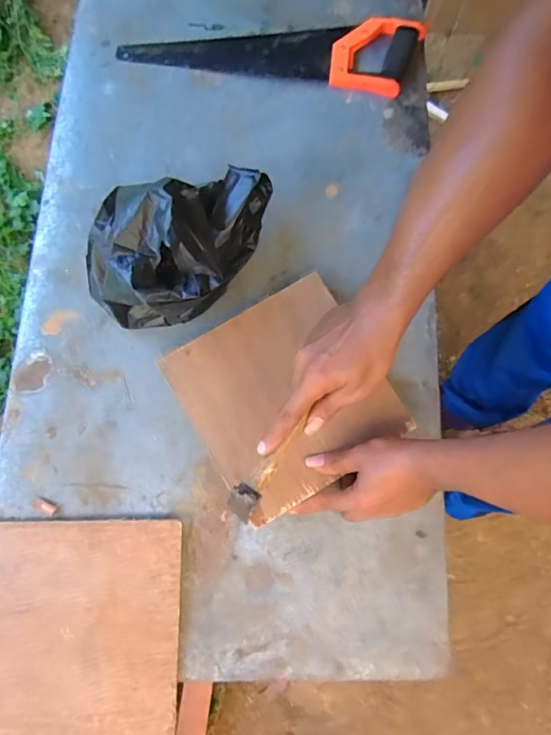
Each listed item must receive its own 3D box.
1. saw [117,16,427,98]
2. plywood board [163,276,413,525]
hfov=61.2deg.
[{"bbox_3d":[-0.006,-0.473,0.680,0.417,0.021,0.123,10,74,-4],"label":"saw"},{"bbox_3d":[0.013,0.029,0.539,0.214,0.010,0.217,-31,85,-9],"label":"plywood board"}]

